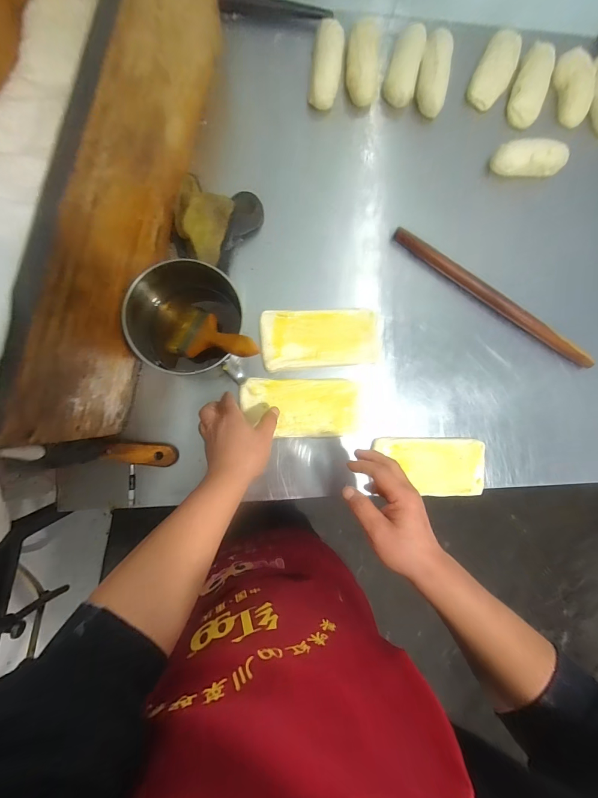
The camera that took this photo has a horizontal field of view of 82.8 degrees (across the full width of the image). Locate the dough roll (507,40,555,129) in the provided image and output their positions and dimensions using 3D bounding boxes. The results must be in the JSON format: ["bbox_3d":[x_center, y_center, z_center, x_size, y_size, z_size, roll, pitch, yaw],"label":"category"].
[{"bbox_3d":[0.400,-0.539,0.580,0.057,0.034,0.125,19,86,-5],"label":"dough roll"}]

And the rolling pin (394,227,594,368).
[{"bbox_3d":[0.321,-0.161,0.551,0.385,0.027,0.022,31,86,-7],"label":"rolling pin"}]

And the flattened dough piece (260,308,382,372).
[{"bbox_3d":[0.038,-0.095,0.521,0.187,0.005,0.090,-6,91,-8],"label":"flattened dough piece"}]

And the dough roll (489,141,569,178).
[{"bbox_3d":[0.381,-0.395,0.561,0.116,0.038,0.041,5,90,5],"label":"dough roll"}]

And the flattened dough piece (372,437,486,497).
[{"bbox_3d":[0.213,0.106,0.533,0.180,0.017,0.089,2,82,-11],"label":"flattened dough piece"}]

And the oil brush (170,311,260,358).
[{"bbox_3d":[-0.109,-0.078,0.429,0.021,0.169,0.065,24,86,-46],"label":"oil brush"}]

